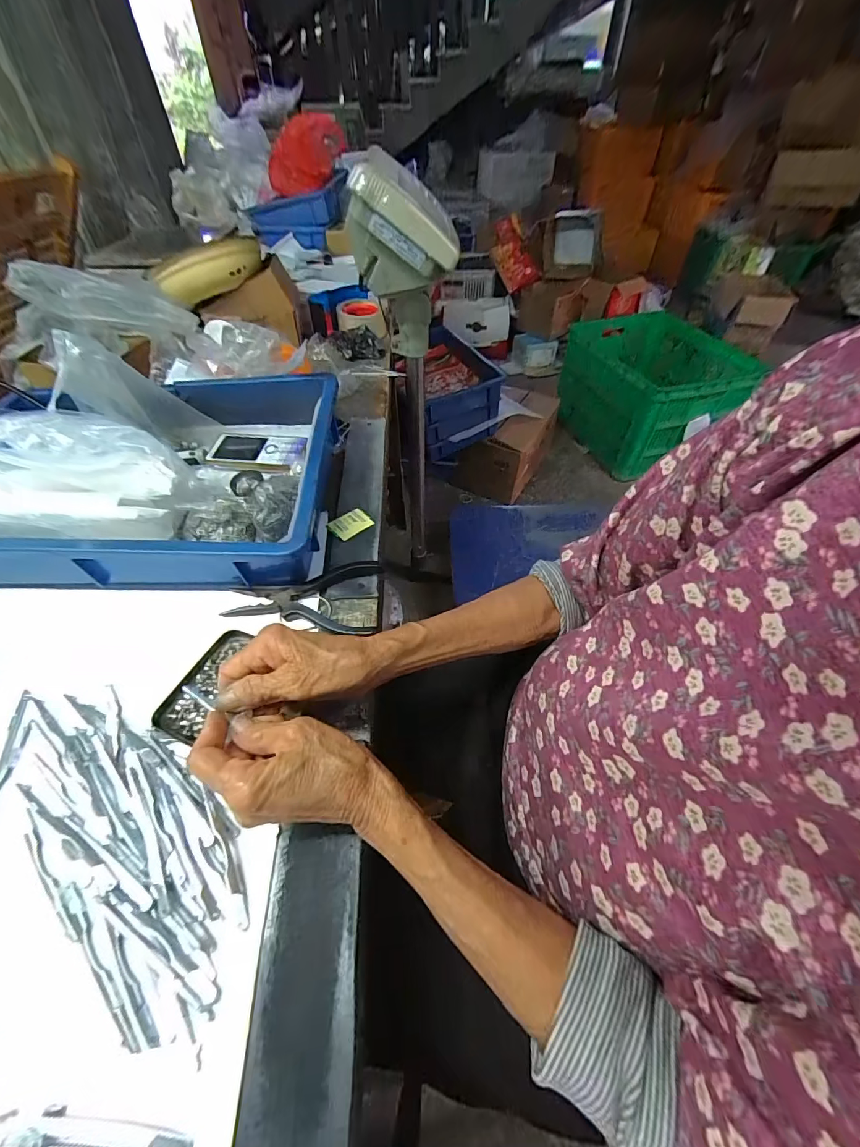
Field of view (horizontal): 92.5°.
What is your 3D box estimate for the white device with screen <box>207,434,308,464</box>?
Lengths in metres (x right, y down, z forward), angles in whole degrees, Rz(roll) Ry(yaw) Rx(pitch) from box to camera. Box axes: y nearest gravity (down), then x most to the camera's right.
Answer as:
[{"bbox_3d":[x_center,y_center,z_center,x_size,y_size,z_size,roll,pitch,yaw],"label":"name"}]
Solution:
[{"bbox_3d":[-0.214,-0.157,0.521,0.143,0.019,0.058,12,52,11],"label":"white device with screen"}]

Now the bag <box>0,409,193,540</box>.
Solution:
[{"bbox_3d":[-0.352,-0.095,0.394,0.200,0.110,0.076,-13,52,-10],"label":"bag"}]

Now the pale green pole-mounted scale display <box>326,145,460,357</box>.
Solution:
[{"bbox_3d":[-0.051,-0.450,0.616,0.146,0.238,0.149,-11,51,-8],"label":"pale green pole-mounted scale display"}]

